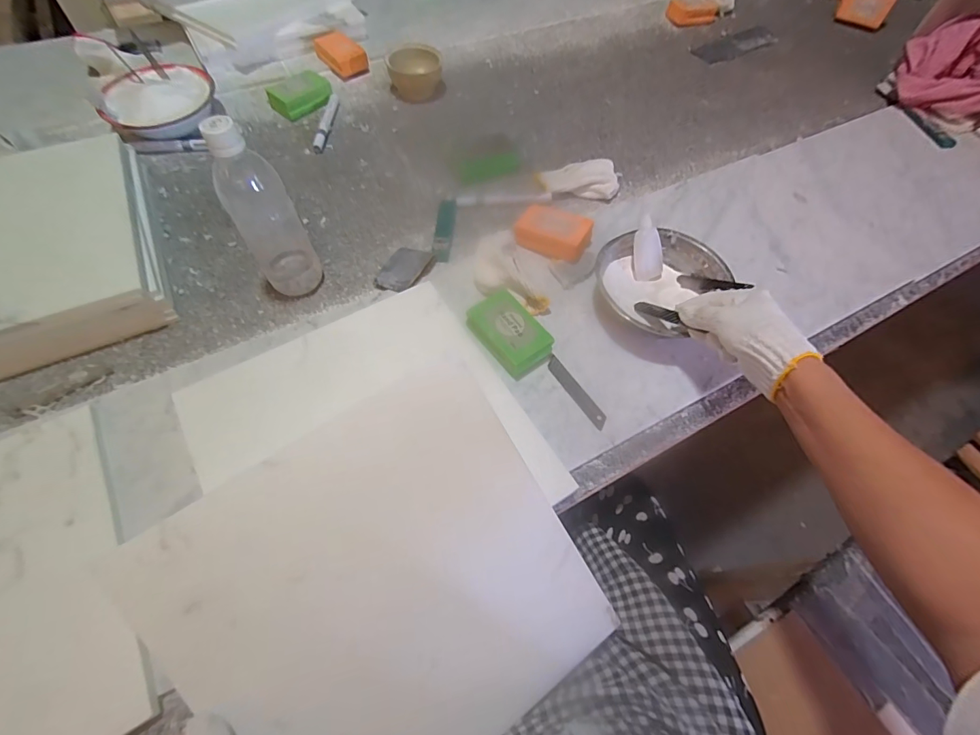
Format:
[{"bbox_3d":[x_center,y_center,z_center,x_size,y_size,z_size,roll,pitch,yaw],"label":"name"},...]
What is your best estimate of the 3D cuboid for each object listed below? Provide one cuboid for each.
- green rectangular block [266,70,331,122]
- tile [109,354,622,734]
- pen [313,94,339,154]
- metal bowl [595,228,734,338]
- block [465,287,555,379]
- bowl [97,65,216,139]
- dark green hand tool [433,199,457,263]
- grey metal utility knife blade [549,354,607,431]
[{"bbox_3d":[-0.324,-0.467,0.736,0.065,0.029,0.095,39,67,18],"label":"green rectangular block"},{"bbox_3d":[-0.073,0.188,0.356,0.295,0.015,0.297,-31,95,-18],"label":"tile"},{"bbox_3d":[-0.273,-0.408,0.718,0.018,0.012,0.143,2,61,-1],"label":"pen"},{"bbox_3d":[0.202,-0.106,0.541,0.163,0.055,0.138,-38,69,-20],"label":"metal bowl"},{"bbox_3d":[0.024,-0.037,0.503,0.066,0.037,0.097,-36,68,-19],"label":"block"},{"bbox_3d":[-0.514,-0.422,0.686,0.132,0.061,0.142,1,61,-1],"label":"bowl"},{"bbox_3d":[-0.064,-0.196,0.609,0.026,0.005,0.121,3,61,0],"label":"dark green hand tool"},{"bbox_3d":[0.098,0.027,0.492,0.019,0.004,0.099,-28,66,-21],"label":"grey metal utility knife blade"}]

